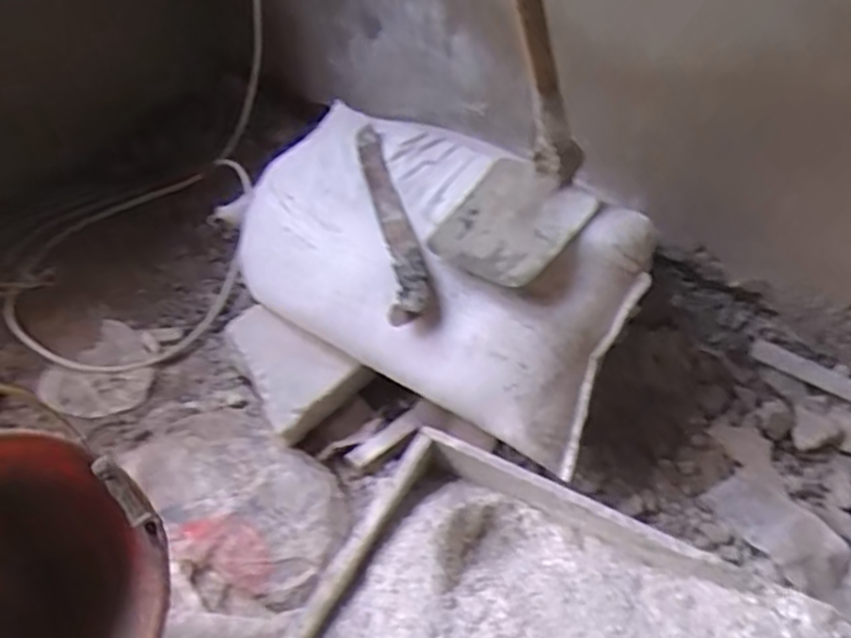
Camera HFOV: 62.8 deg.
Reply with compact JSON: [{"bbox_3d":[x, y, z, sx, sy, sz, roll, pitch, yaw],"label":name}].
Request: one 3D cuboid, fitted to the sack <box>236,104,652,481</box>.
[{"bbox_3d":[0.005,-0.096,1.032,0.619,0.146,0.384,27,77,16],"label":"sack"}]

